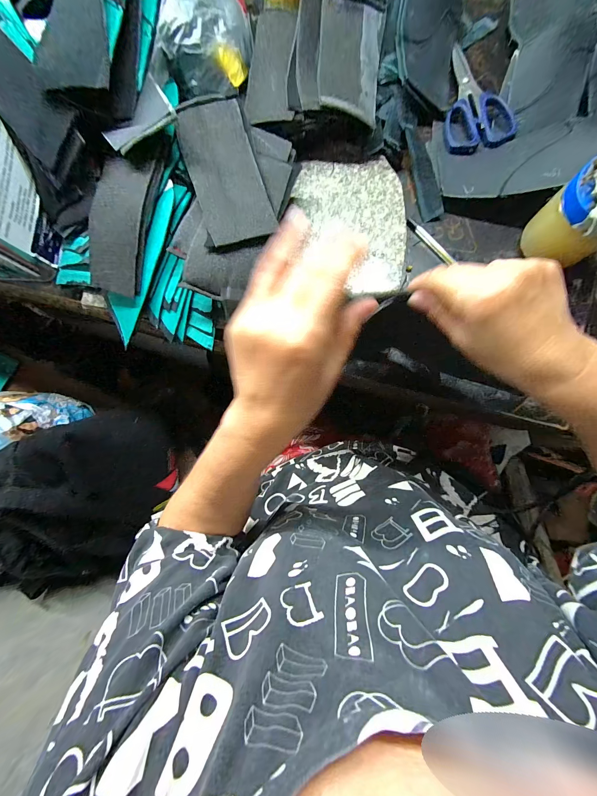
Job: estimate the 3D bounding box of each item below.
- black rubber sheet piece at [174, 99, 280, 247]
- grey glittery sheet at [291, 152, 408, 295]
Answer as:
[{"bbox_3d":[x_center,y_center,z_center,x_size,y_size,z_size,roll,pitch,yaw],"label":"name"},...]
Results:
[{"bbox_3d":[-0.082,-0.254,0.312,0.075,0.006,0.170,-18,84,-2],"label":"black rubber sheet piece"},{"bbox_3d":[0.066,-0.220,0.360,0.137,0.019,0.184,0,85,4],"label":"grey glittery sheet"}]

